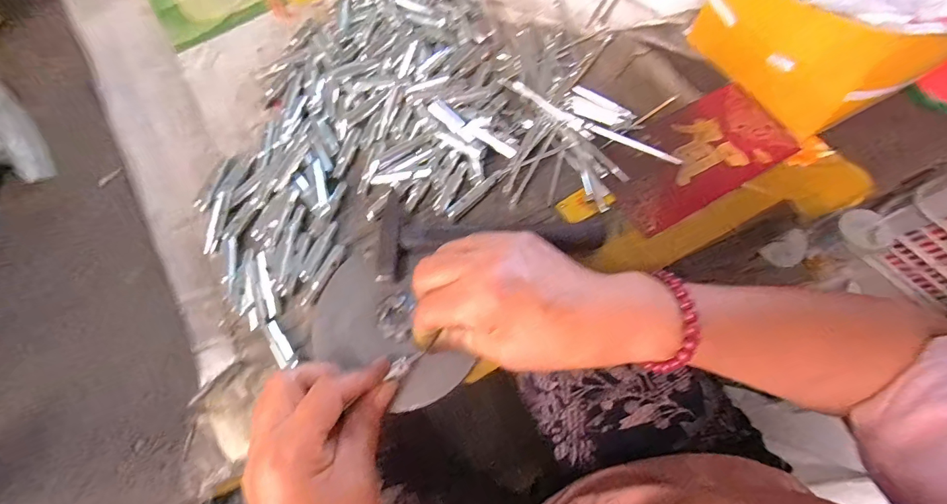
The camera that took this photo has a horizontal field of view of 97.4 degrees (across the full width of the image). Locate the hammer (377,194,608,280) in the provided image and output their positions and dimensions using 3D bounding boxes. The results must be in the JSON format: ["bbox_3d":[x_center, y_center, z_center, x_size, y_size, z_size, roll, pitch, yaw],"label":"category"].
[{"bbox_3d":[0.015,-0.014,0.337,0.180,0.018,0.071,-3,69,-6],"label":"hammer"}]

